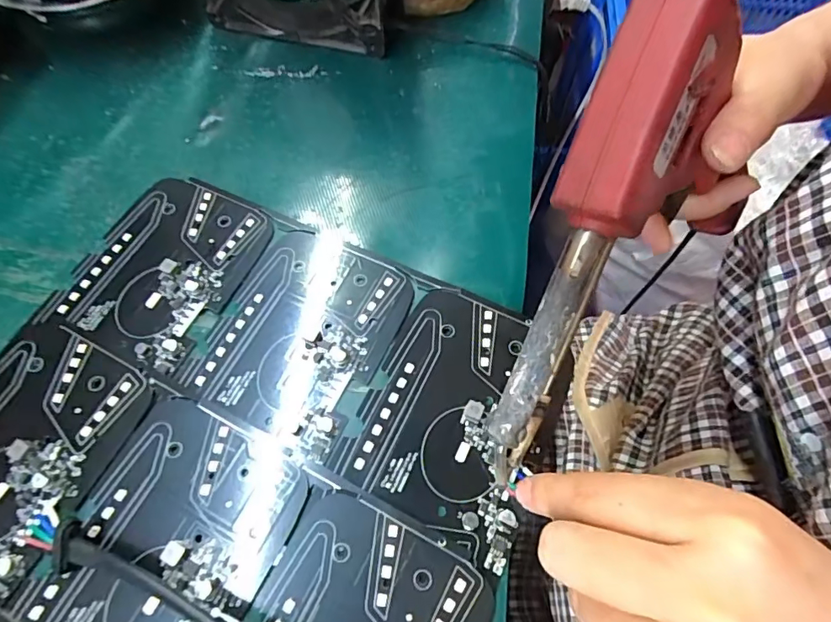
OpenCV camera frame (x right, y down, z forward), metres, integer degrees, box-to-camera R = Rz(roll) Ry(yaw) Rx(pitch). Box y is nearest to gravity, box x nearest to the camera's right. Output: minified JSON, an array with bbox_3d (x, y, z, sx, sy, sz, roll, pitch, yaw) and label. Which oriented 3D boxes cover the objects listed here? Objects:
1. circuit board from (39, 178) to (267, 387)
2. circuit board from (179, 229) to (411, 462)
[{"bbox_3d":[-0.123,-0.024,0.238,0.075,0.004,0.097,20,65,9],"label":"circuit board"},{"bbox_3d":[-0.052,0.008,0.225,0.073,0.004,0.096,25,66,11],"label":"circuit board"}]

